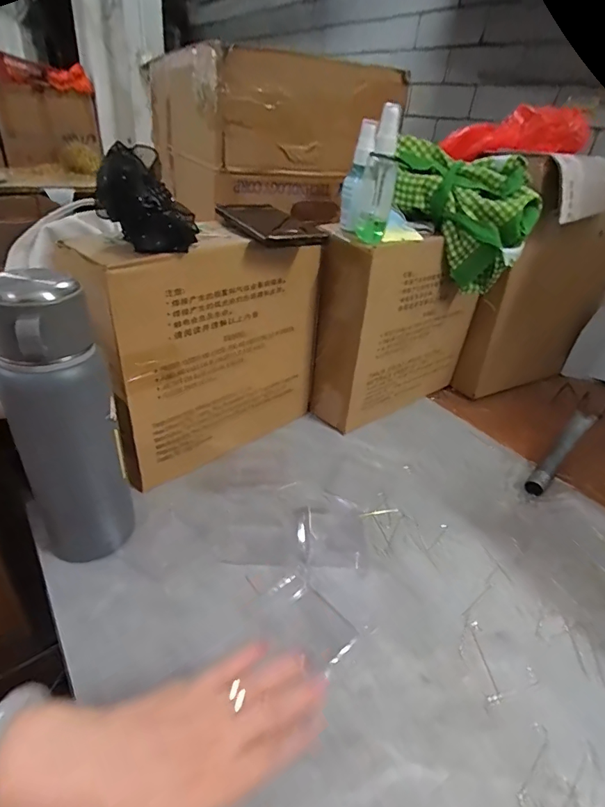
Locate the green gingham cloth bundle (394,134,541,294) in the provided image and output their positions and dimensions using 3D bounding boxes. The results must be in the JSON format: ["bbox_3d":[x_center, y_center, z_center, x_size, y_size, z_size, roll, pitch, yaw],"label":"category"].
[{"bbox_3d":[0.205,-0.248,0.592,0.188,0.155,0.098,9,33,5],"label":"green gingham cloth bundle"}]

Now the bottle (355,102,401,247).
[{"bbox_3d":[0.086,-0.252,0.494,0.040,0.131,0.043,10,33,6],"label":"bottle"}]

